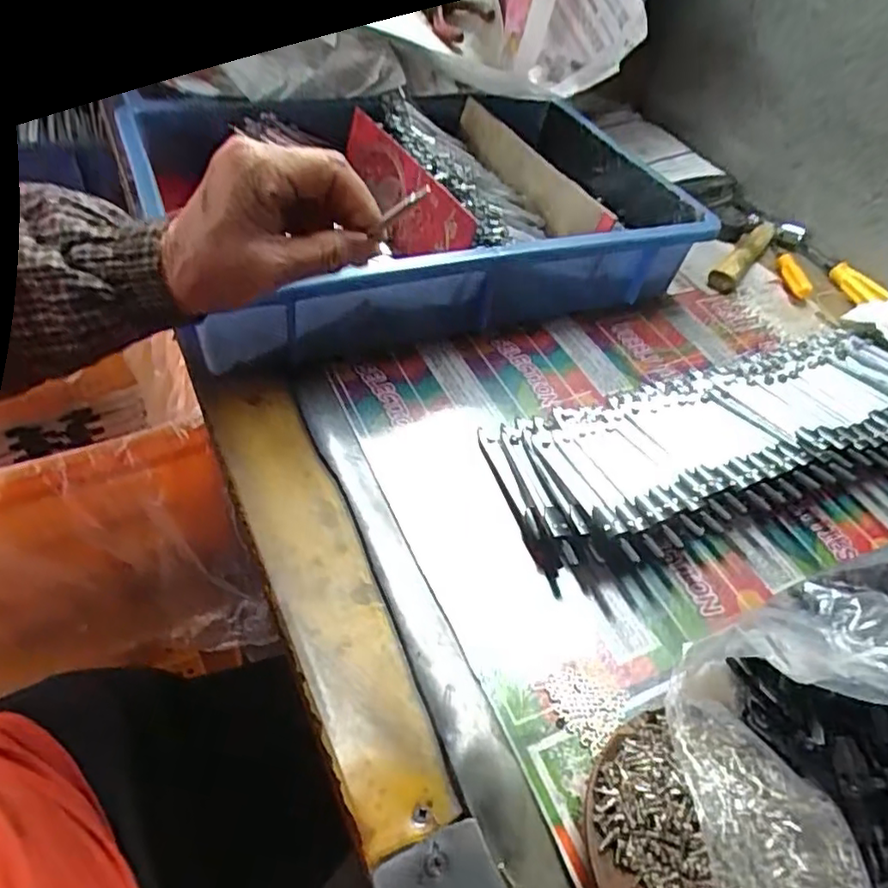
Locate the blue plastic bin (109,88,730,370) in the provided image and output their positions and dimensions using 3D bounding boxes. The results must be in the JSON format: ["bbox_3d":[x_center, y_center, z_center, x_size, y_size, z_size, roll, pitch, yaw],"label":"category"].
[{"bbox_3d":[-0.019,-0.209,0.561,0.406,0.083,0.293,-16,53,-20],"label":"blue plastic bin"}]

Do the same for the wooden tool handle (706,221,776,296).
[{"bbox_3d":[0.297,-0.187,0.638,0.024,0.020,0.133,32,53,20],"label":"wooden tool handle"}]

